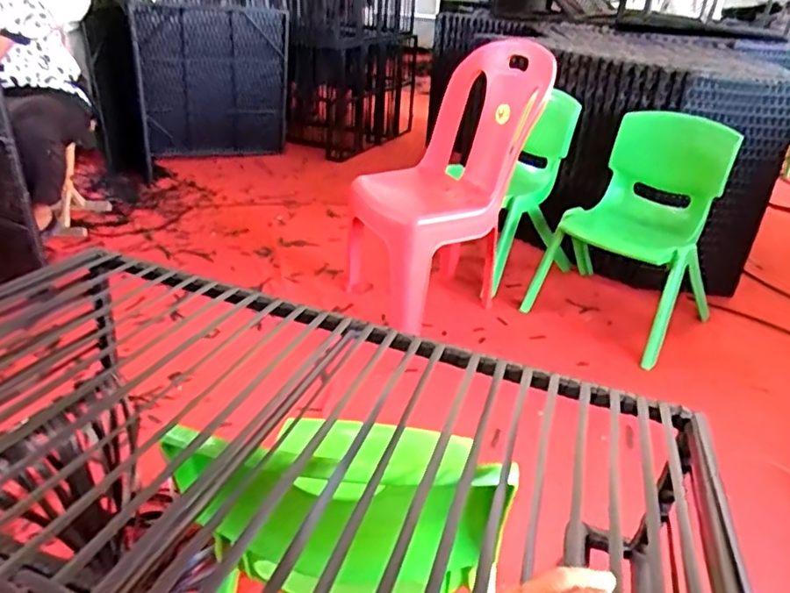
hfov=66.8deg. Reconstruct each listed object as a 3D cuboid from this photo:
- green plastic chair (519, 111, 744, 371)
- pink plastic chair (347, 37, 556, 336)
[{"bbox_3d":[0.593,-0.166,1.488,0.303,0.492,0.366,-23,39,-38],"label":"green plastic chair"},{"bbox_3d":[0.114,-0.294,1.498,0.410,0.601,0.360,-15,35,-29],"label":"pink plastic chair"}]

